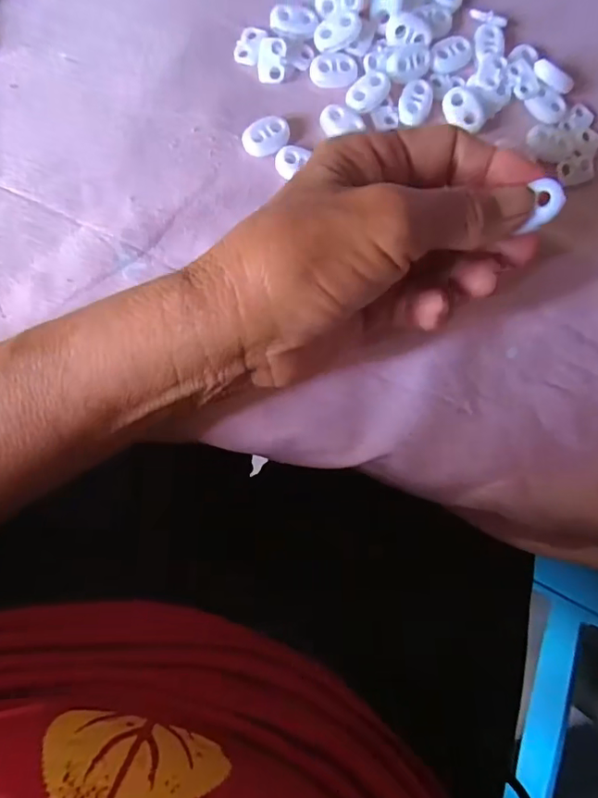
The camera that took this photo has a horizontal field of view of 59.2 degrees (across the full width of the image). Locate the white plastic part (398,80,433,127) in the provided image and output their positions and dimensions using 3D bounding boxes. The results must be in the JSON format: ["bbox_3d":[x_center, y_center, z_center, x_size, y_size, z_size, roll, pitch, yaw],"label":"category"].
[{"bbox_3d":[0.055,-0.141,0.249,0.014,0.004,0.021,16,84,-3],"label":"white plastic part"}]

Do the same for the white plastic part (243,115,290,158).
[{"bbox_3d":[-0.015,-0.120,0.240,0.022,0.006,0.015,-38,89,-7],"label":"white plastic part"}]

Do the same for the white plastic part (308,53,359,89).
[{"bbox_3d":[0.016,-0.154,0.247,0.022,0.004,0.016,-7,86,-6],"label":"white plastic part"}]

